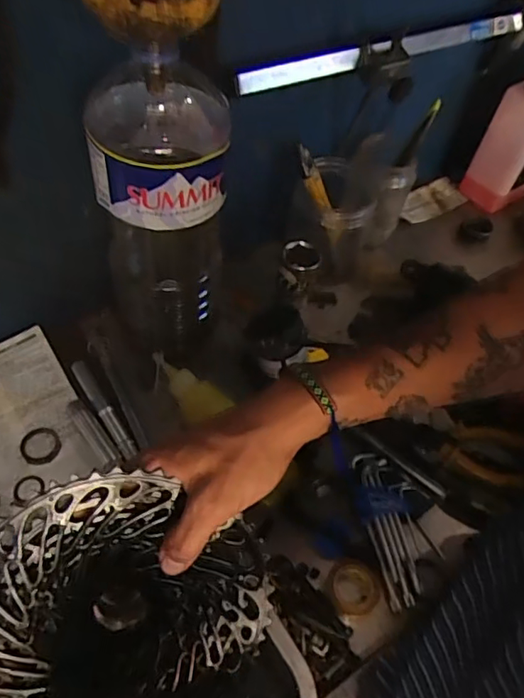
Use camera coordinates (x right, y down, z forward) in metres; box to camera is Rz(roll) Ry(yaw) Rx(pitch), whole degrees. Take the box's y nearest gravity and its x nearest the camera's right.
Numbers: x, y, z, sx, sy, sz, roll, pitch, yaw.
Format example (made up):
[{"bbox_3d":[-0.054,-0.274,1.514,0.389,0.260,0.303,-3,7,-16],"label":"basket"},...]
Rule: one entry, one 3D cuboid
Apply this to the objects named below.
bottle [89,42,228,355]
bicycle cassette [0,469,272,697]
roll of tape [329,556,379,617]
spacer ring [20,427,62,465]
[{"bbox_3d":[-0.081,-0.107,0.478,0.103,0.280,0.098,-8,55,-11],"label":"bottle"},{"bbox_3d":[-0.097,0.159,0.376,0.184,0.175,0.047,-15,16,-11],"label":"bicycle cassette"},{"bbox_3d":[0.072,0.184,0.438,0.039,0.014,0.043,18,53,9],"label":"roll of tape"},{"bbox_3d":[-0.197,0.086,0.500,0.034,0.009,0.035,3,52,-3],"label":"spacer ring"}]

